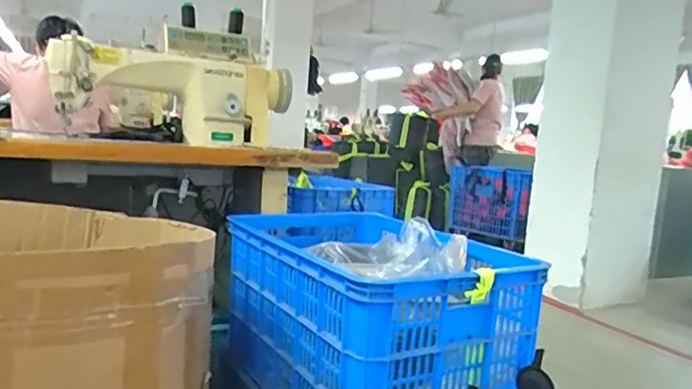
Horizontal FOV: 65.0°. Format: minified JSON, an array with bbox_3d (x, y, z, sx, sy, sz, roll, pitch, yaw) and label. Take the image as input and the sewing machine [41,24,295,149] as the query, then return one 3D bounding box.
[{"bbox_3d":[-0.429,-0.281,1.393,0.573,0.276,0.180,2,7,-19],"label":"sewing machine"}]

